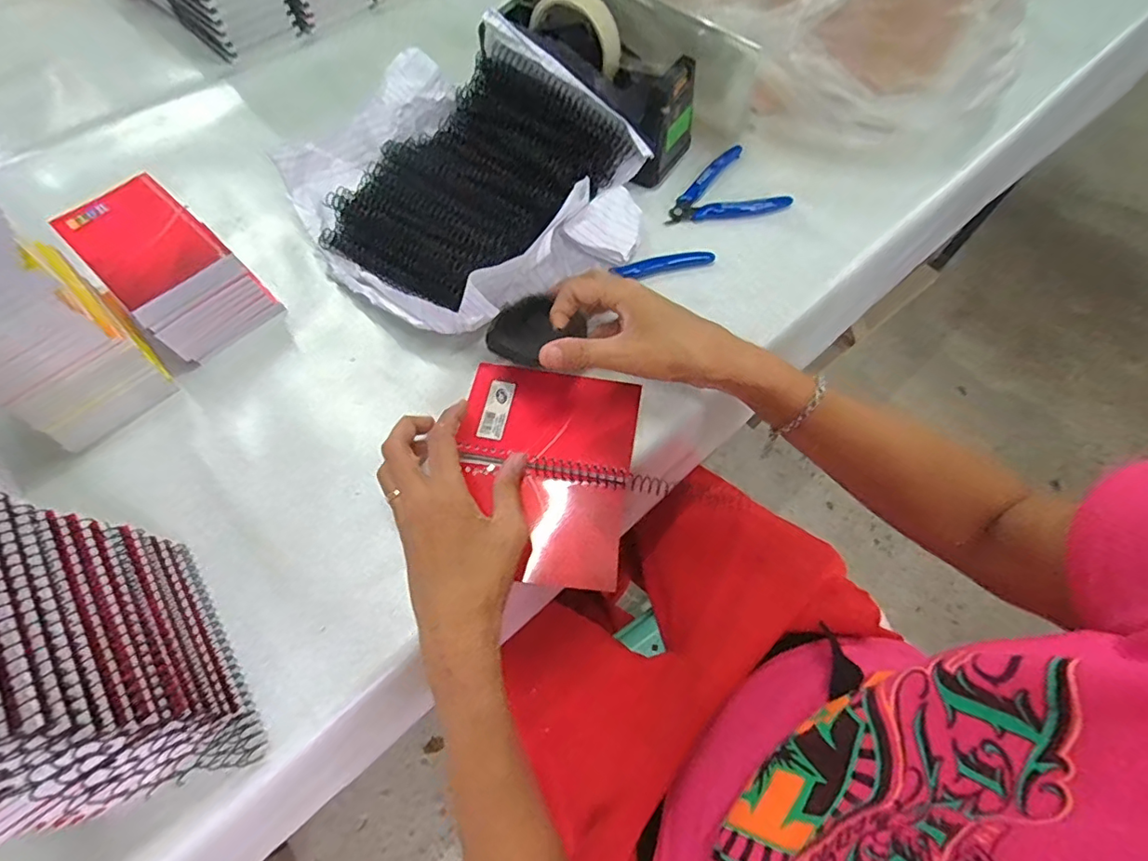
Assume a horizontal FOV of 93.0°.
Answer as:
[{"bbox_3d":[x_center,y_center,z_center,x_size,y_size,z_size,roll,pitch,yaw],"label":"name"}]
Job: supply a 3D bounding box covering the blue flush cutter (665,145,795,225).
[{"bbox_3d":[0.141,-0.231,0.532,0.113,0.009,0.085,-26,67,-12],"label":"blue flush cutter"}]

